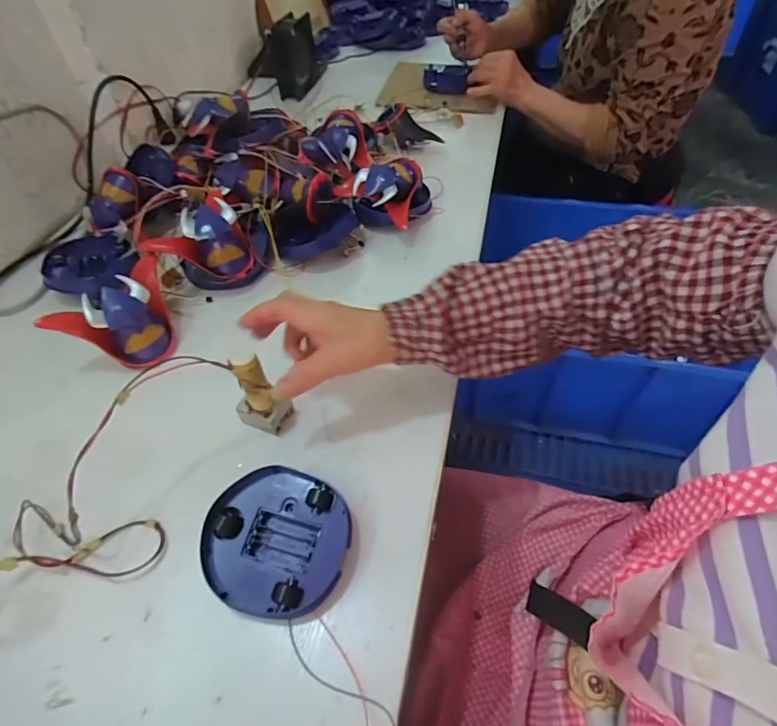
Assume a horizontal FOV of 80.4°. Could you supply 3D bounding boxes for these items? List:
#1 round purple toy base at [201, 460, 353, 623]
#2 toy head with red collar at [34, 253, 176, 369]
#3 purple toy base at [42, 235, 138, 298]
[{"bbox_3d":[-0.086,0.137,0.357,0.106,0.034,0.101,-1,52,1],"label":"round purple toy base"},{"bbox_3d":[-0.273,-0.046,0.487,0.064,0.070,0.120,31,59,23],"label":"toy head with red collar"},{"bbox_3d":[-0.374,-0.119,0.574,0.100,0.027,0.100,-2,52,0],"label":"purple toy base"}]

